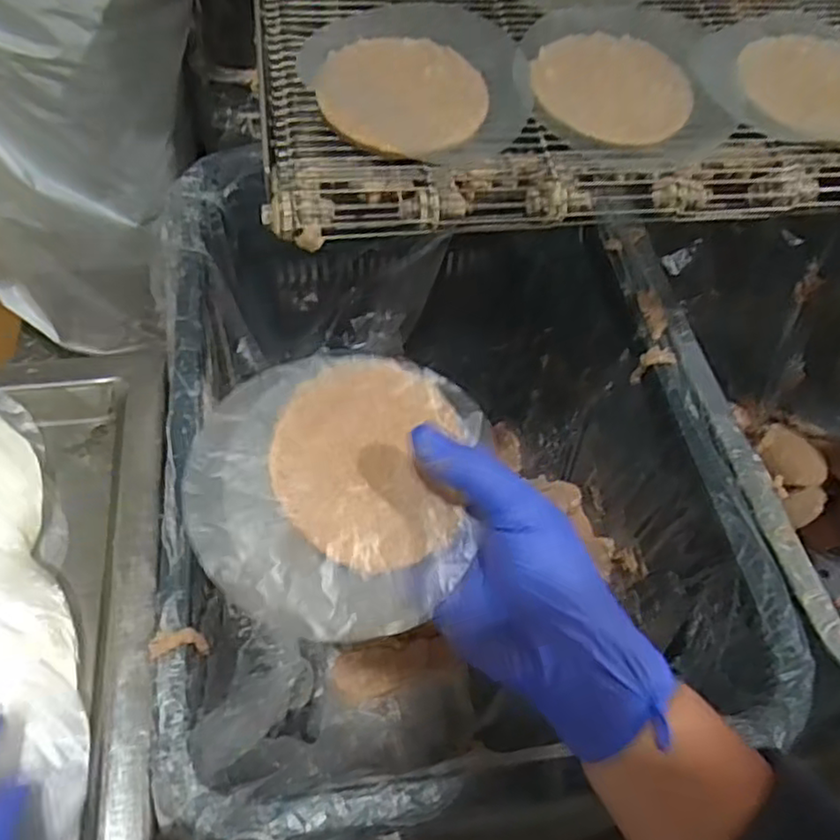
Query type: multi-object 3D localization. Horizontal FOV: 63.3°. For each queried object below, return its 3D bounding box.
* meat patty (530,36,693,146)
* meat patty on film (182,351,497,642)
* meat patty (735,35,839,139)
[{"bbox_3d":[0.106,-0.180,0.371,0.082,0.010,0.082,2,59,-3],"label":"meat patty"},{"bbox_3d":[-0.036,0.027,0.302,0.114,0.032,0.126,18,60,6],"label":"meat patty on film"},{"bbox_3d":[0.227,-0.192,0.390,0.085,0.009,0.078,35,63,16],"label":"meat patty"}]

